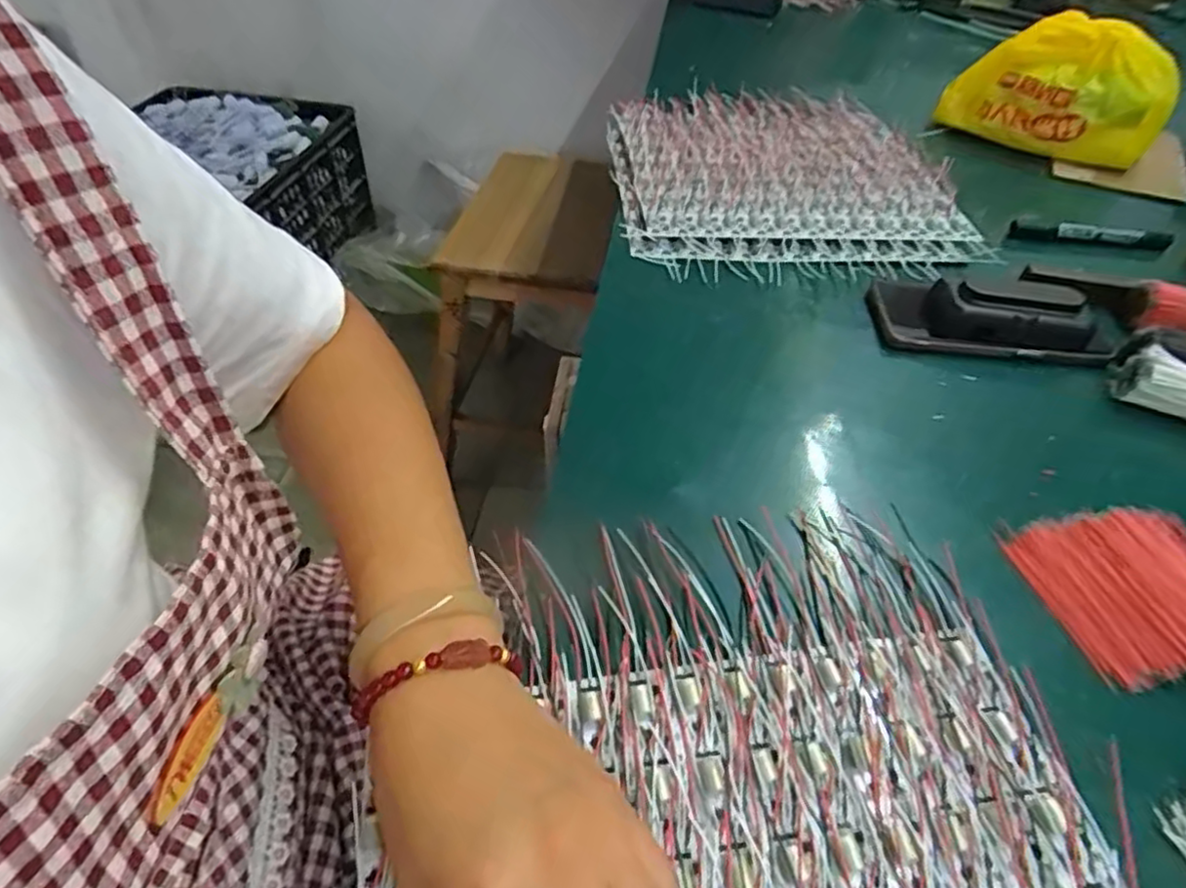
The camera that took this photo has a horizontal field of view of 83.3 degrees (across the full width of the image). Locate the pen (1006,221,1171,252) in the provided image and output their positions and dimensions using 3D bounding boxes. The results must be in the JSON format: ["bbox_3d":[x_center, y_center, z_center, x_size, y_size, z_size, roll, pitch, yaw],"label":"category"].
[{"bbox_3d":[0.442,-0.187,0.590,0.124,0.013,0.020,11,49,9],"label":"pen"}]

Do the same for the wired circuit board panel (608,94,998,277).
[{"bbox_3d":[0.176,-0.266,0.647,0.301,0.029,0.312,-2,48,-3],"label":"wired circuit board panel"}]

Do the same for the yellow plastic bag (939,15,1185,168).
[{"bbox_3d":[0.471,-0.353,0.676,0.199,0.125,0.059,20,50,17],"label":"yellow plastic bag"}]

